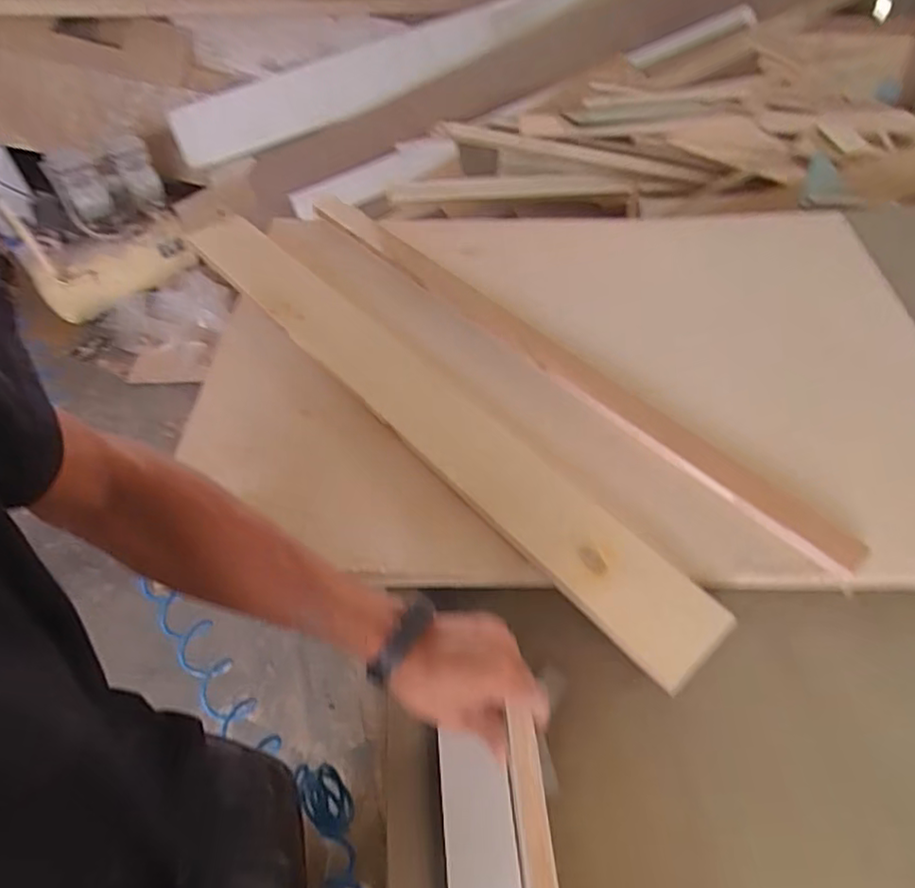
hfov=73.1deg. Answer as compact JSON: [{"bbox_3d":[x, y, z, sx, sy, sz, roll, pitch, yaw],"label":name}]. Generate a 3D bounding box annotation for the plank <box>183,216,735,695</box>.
[{"bbox_3d":[-0.074,-0.068,0.739,0.090,0.035,0.857,-36,58,-24],"label":"plank"}]

